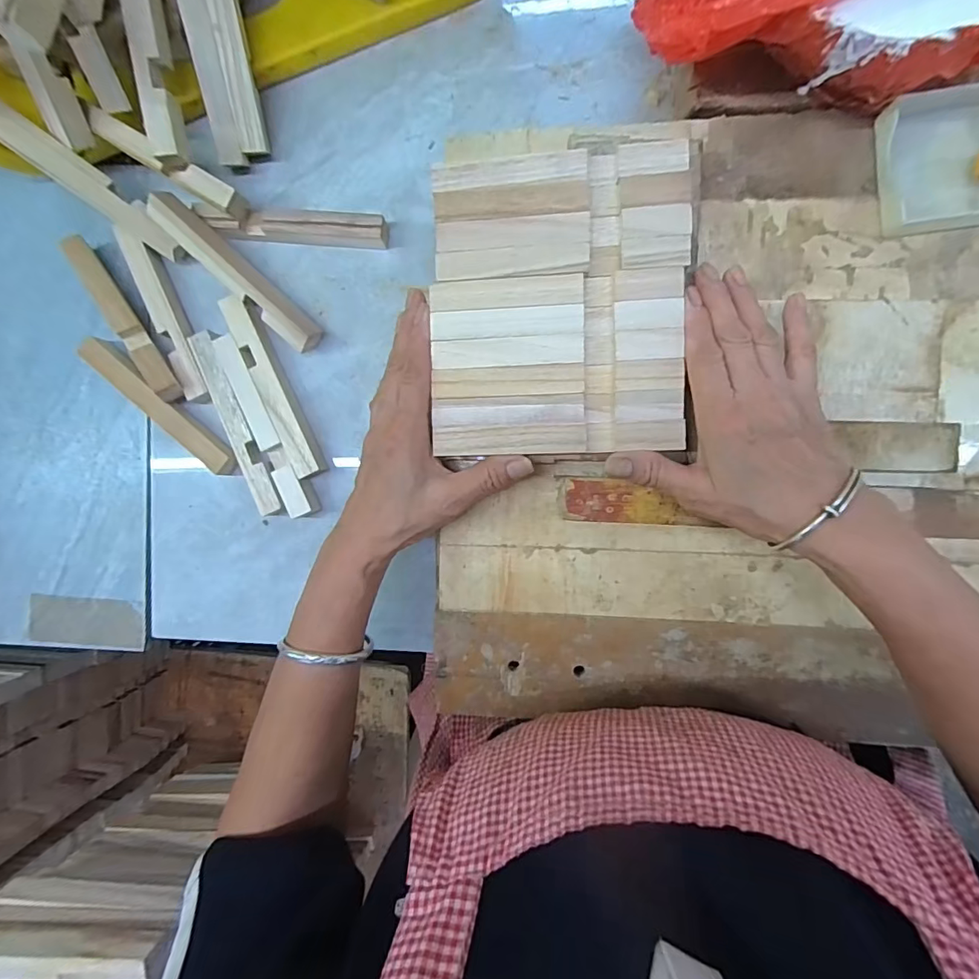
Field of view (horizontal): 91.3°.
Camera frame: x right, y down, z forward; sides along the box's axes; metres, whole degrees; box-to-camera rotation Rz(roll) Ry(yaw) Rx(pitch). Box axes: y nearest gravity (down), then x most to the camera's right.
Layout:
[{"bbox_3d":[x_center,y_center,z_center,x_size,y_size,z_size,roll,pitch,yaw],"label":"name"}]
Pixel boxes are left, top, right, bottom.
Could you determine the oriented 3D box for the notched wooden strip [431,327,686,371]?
[{"bbox_3d":[0.039,-0.084,0.290,0.144,0.009,0.017,-1,90,5],"label":"notched wooden strip"}]

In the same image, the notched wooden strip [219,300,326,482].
[{"bbox_3d":[-0.166,-0.079,0.369,0.025,0.017,0.145,-24,88,6],"label":"notched wooden strip"}]

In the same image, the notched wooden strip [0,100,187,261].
[{"bbox_3d":[-0.301,-0.228,0.350,0.152,0.019,0.026,36,95,-19],"label":"notched wooden strip"}]

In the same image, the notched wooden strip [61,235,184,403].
[{"bbox_3d":[-0.284,-0.133,0.369,0.014,0.018,0.149,-35,87,6],"label":"notched wooden strip"}]

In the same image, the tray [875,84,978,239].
[{"bbox_3d":[0.275,-0.198,0.288,0.071,0.019,0.079,-3,90,7],"label":"tray"}]

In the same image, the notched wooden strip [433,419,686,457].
[{"bbox_3d":[0.042,-0.031,0.291,0.147,0.007,0.018,-1,90,6],"label":"notched wooden strip"}]

